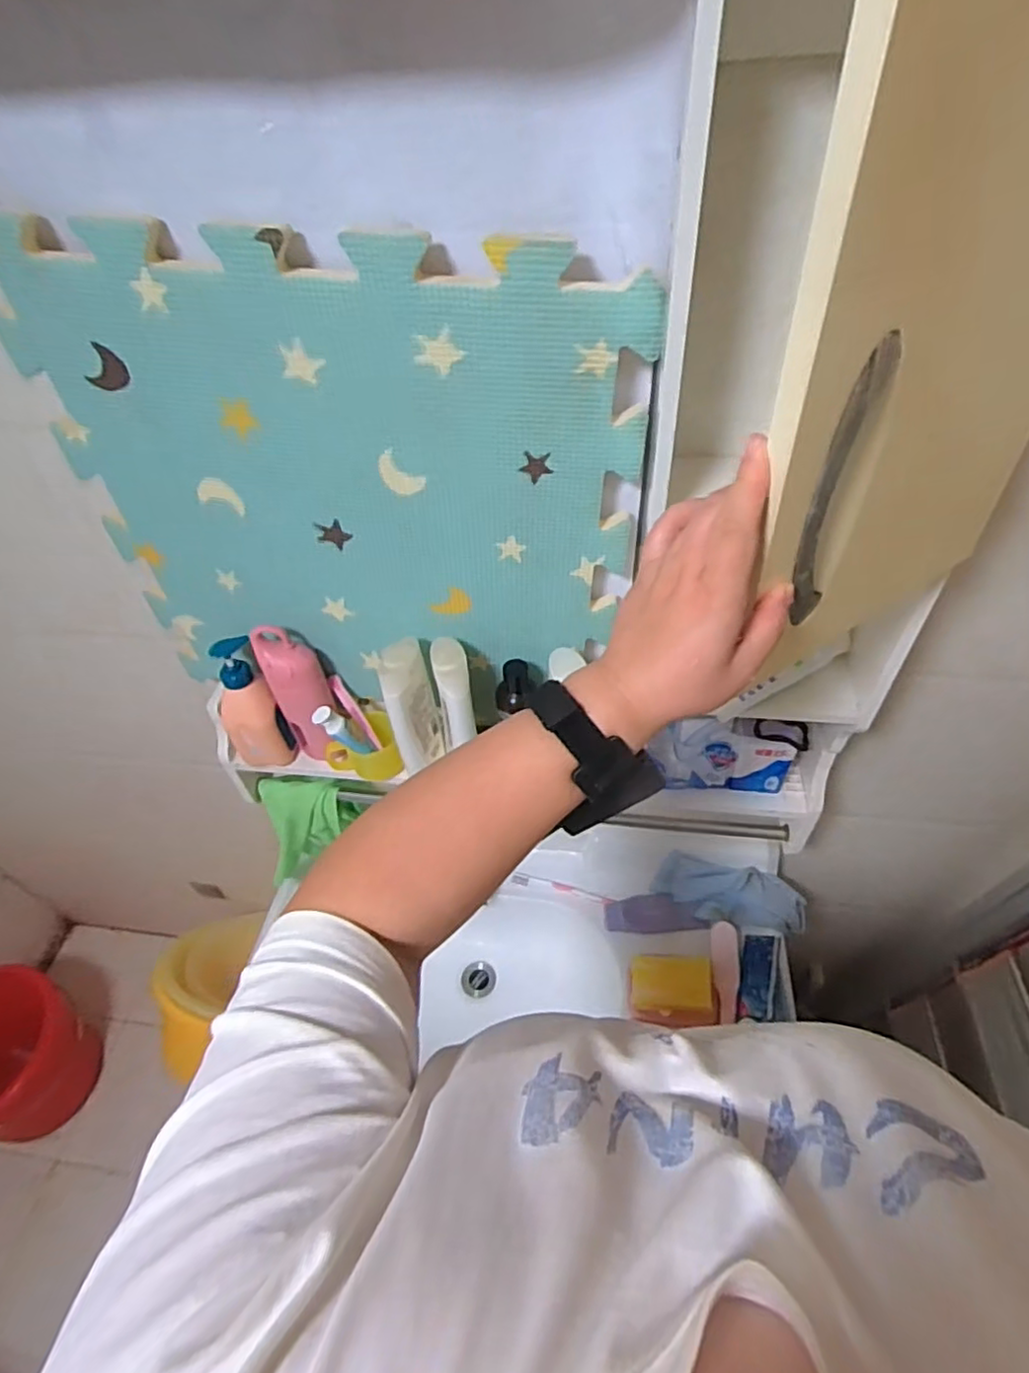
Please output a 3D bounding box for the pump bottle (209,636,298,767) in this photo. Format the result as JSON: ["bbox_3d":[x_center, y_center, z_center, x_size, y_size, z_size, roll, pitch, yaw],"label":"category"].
[{"bbox_3d":[-0.335,0.028,0.813,0.075,0.184,0.042,-13,47,-7],"label":"pump bottle"}]

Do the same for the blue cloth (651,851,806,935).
[{"bbox_3d":[0.342,0.331,1.031,0.234,0.046,0.087,9,48,13],"label":"blue cloth"}]

